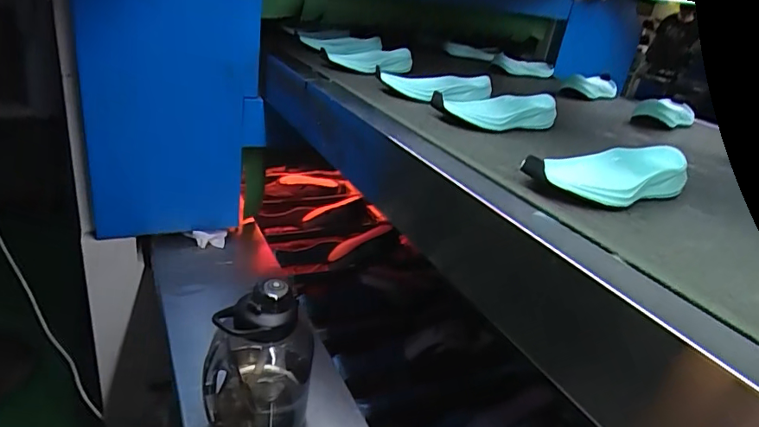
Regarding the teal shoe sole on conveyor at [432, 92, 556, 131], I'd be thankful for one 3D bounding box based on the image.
[{"bbox_3d":[0.171,-0.146,0.690,0.202,0.036,0.078,-7,29,-28],"label":"teal shoe sole on conveyor"}]

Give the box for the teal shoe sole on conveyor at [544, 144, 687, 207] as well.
[{"bbox_3d":[0.237,-0.040,0.488,0.193,0.035,0.063,-9,30,-32],"label":"teal shoe sole on conveyor"}]

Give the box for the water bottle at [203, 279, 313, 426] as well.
[{"bbox_3d":[-0.160,0.191,0.643,0.128,0.226,0.125,1,26,-14],"label":"water bottle"}]

